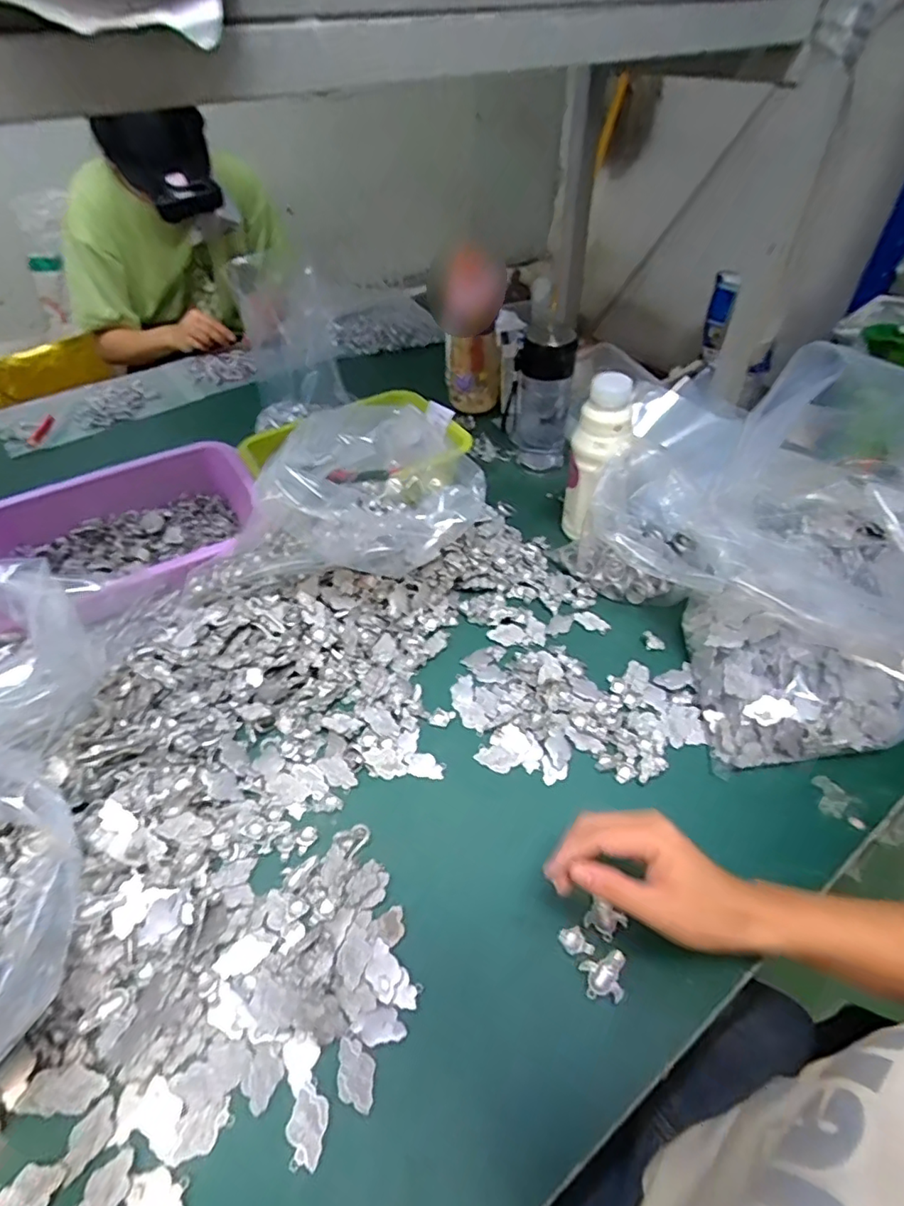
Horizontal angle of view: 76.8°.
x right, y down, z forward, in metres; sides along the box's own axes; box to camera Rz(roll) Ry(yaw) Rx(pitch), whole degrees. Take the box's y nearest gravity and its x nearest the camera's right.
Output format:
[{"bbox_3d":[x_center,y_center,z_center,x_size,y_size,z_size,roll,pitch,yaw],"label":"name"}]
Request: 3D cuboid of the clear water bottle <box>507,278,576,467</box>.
[{"bbox_3d":[0.116,-0.291,0.752,0.085,0.233,0.069,4,47,4],"label":"clear water bottle"}]

